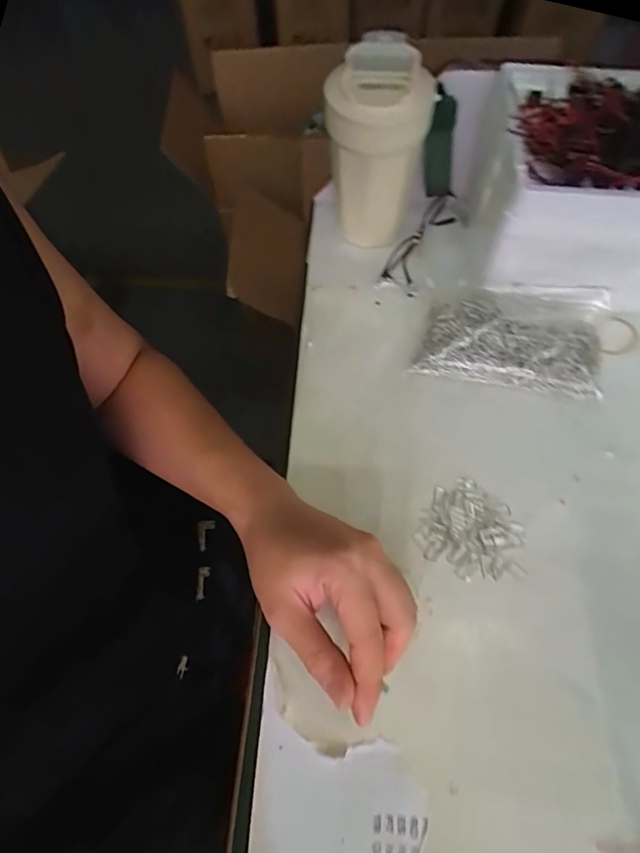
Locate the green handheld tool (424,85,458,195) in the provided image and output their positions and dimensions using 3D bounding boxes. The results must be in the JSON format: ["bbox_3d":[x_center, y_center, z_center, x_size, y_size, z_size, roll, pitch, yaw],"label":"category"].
[{"bbox_3d":[0.111,-0.257,0.430,0.028,0.137,0.019,17,86,11],"label":"green handheld tool"}]

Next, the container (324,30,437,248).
[{"bbox_3d":[0.051,-0.240,0.428,0.084,0.159,0.093,4,61,5],"label":"container"}]

